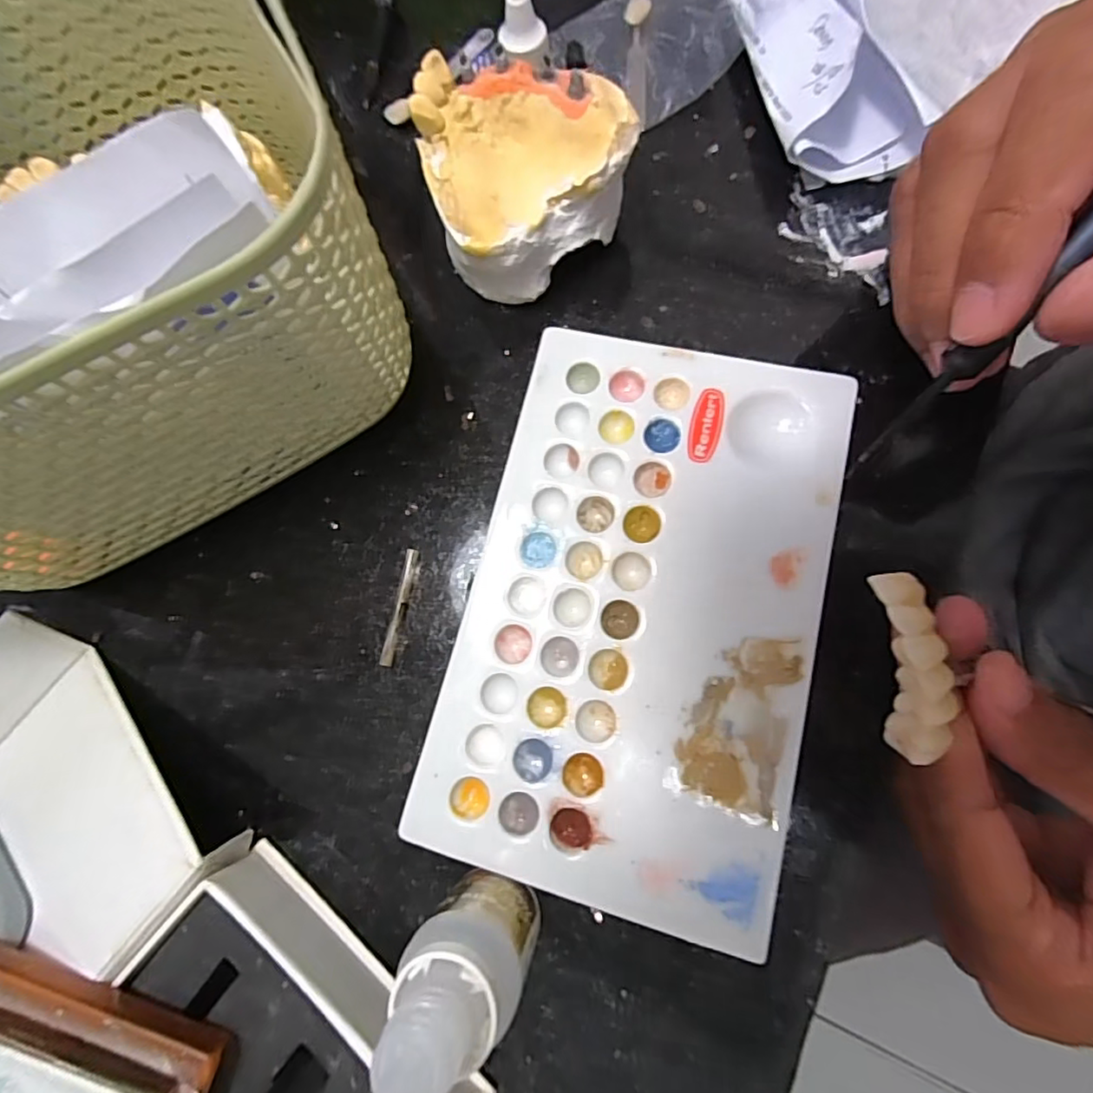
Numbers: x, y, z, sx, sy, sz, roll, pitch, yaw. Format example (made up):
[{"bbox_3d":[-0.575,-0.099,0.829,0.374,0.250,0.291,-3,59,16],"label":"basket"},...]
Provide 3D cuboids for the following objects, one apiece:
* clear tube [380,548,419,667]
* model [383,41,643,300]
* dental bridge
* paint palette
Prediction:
[{"bbox_3d":[-0.044,0.018,0.172,0.004,0.004,0.035,8,78,8],"label":"clear tube"},{"bbox_3d":[-0.005,-0.117,0.177,0.064,0.034,0.060,-1,77,6],"label":"model"},{"bbox_3d":[0.078,0.025,0.121,0.014,0.007,0.038,-9,92,-3],"label":"dental bridge"},{"bbox_3d":[0.025,0.014,0.158,0.094,0.006,0.152,13,78,10],"label":"paint palette"}]

